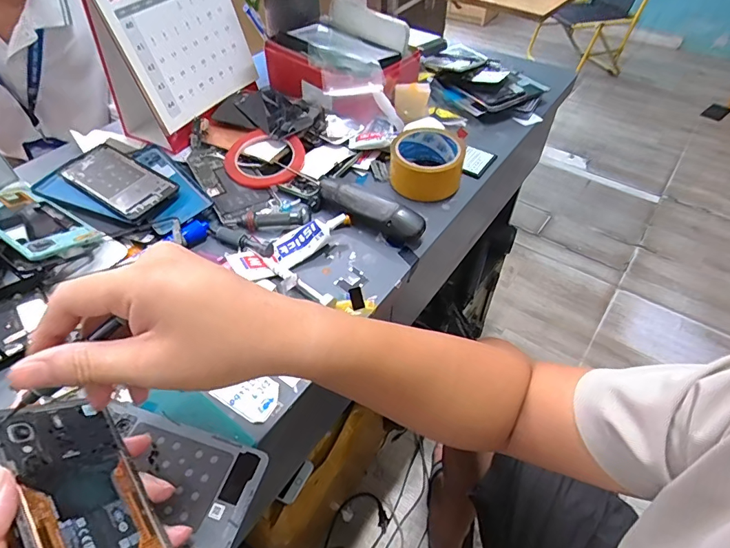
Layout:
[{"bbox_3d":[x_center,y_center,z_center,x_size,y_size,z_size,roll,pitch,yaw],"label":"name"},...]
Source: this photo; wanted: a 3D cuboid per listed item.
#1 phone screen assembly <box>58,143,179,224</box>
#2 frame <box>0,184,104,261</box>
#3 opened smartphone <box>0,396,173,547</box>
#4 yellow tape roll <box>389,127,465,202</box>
[{"bbox_3d":[-0.310,-0.119,0.546,0.159,0.010,0.075,27,54,22],"label":"phone screen assembly"},{"bbox_3d":[-0.382,-0.064,0.492,0.162,0.009,0.075,29,35,19],"label":"frame"},{"bbox_3d":[-0.160,0.144,0.256,0.004,0.072,0.159,-44,71,12],"label":"opened smartphone"},{"bbox_3d":[0.080,-0.148,0.573,0.090,0.052,0.090,0,48,0],"label":"yellow tape roll"}]

